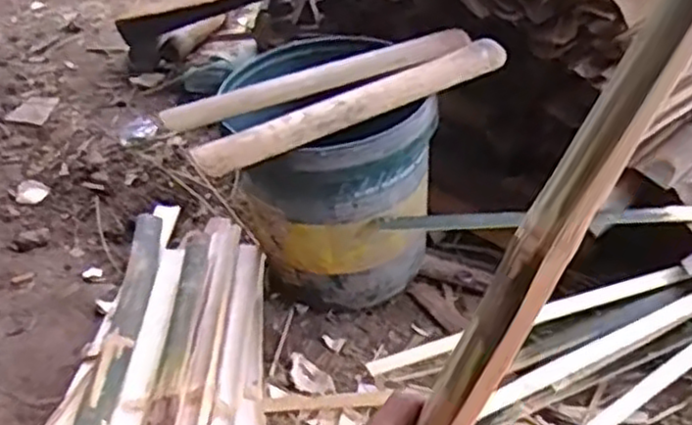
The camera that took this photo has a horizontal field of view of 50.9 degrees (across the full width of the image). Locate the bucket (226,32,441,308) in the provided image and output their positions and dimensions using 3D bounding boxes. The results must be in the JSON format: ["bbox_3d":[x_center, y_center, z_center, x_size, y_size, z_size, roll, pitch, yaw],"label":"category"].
[{"bbox_3d":[-0.029,-0.036,1.115,0.267,0.373,0.267,2,37,-2],"label":"bucket"}]

